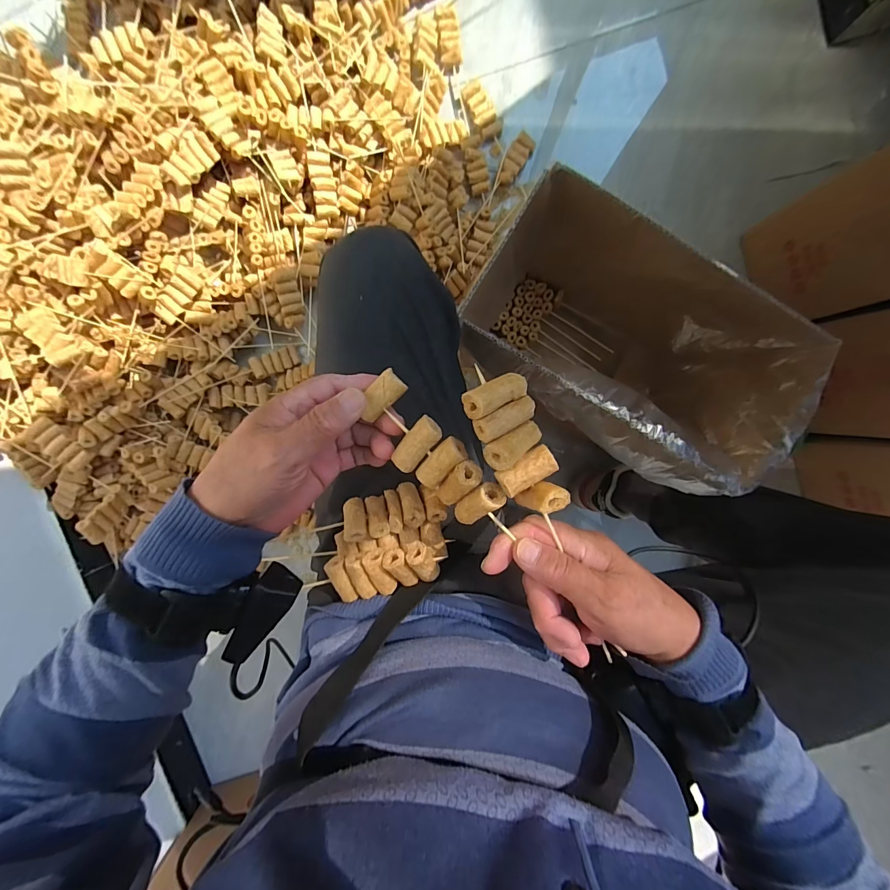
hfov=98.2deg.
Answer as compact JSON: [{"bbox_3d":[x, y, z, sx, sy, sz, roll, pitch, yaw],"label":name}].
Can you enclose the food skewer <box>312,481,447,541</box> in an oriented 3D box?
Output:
[{"bbox_3d":[-0.054,0.059,0.336,0.105,0.031,0.035,-11,95,1],"label":"food skewer"}]

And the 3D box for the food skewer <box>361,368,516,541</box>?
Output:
[{"bbox_3d":[-0.007,0.009,0.261,0.038,0.022,0.126,-42,88,3],"label":"food skewer"}]

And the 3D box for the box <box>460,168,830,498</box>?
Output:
[{"bbox_3d":[0.221,-0.125,0.566,0.376,0.297,0.223,31,94,-3],"label":"box"}]

